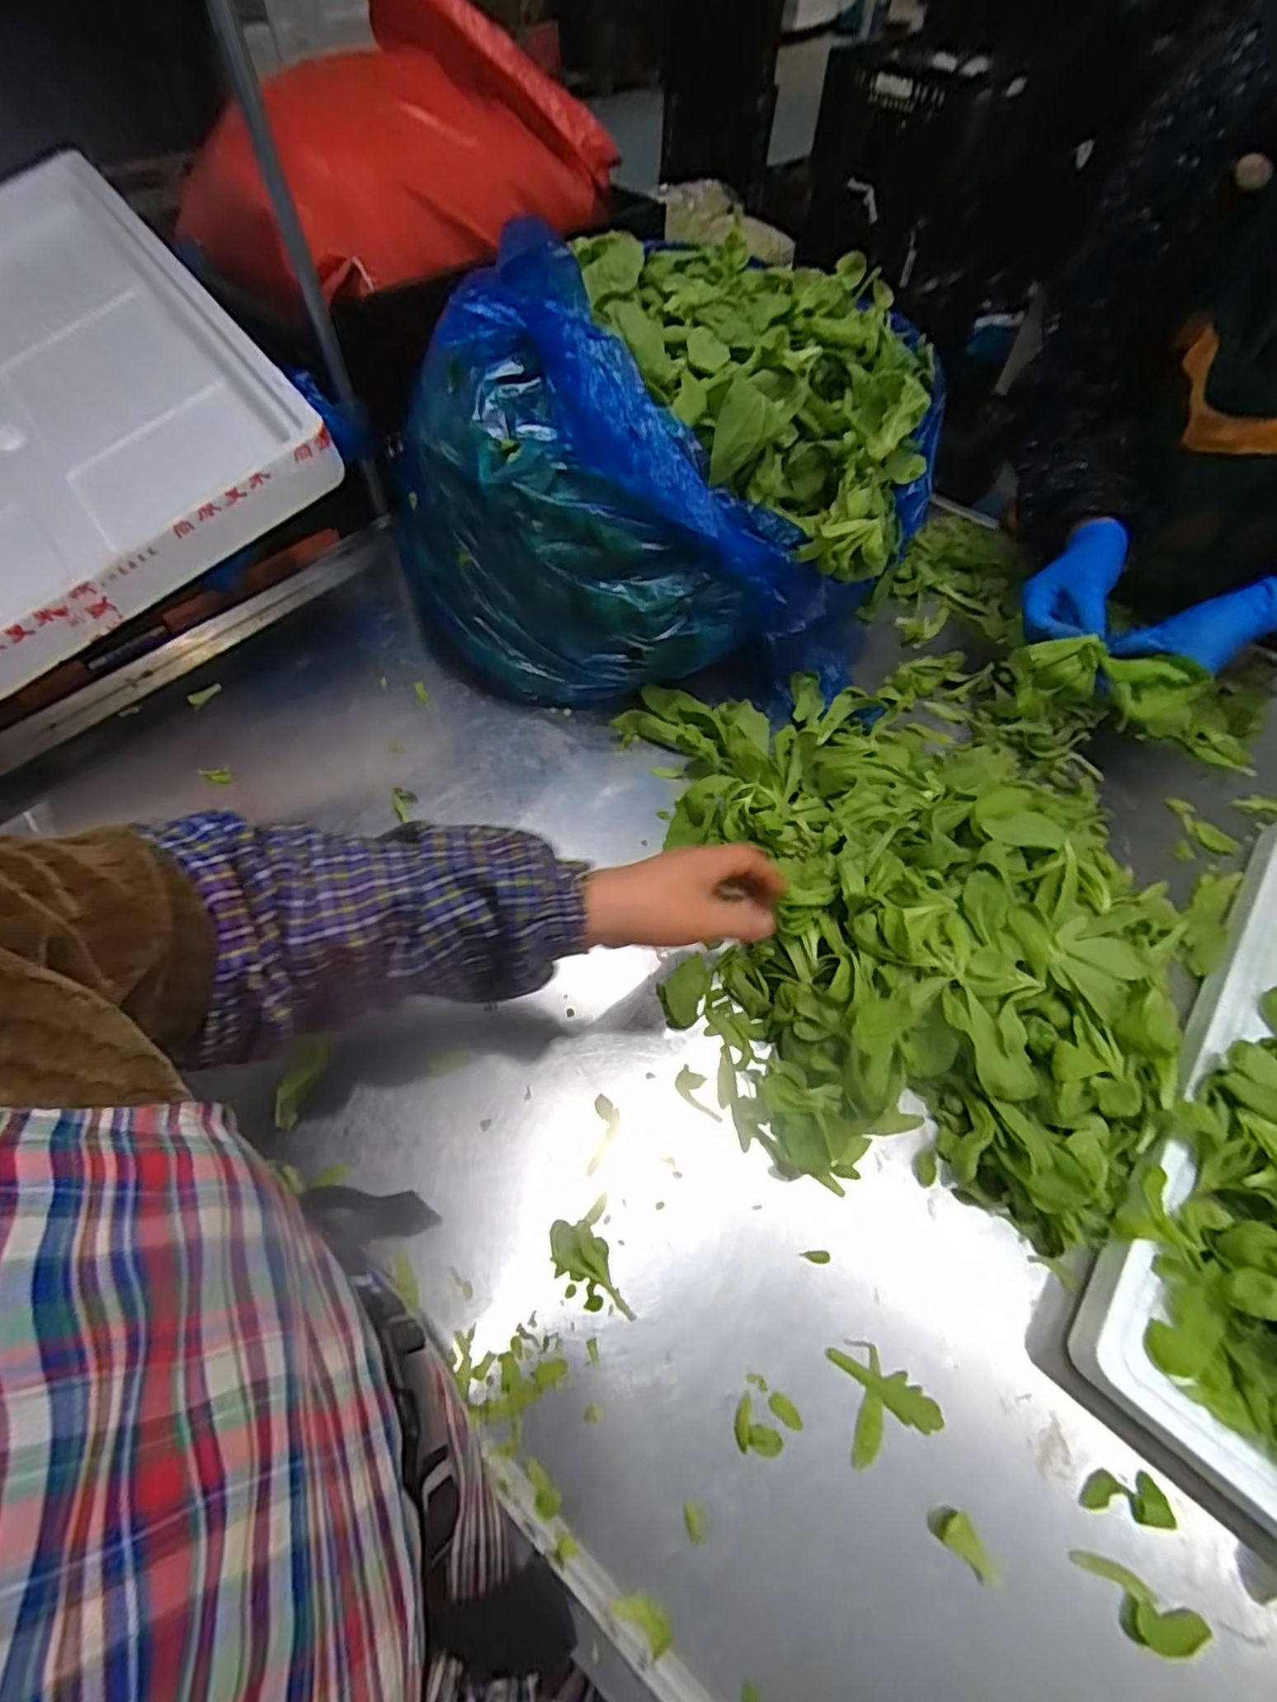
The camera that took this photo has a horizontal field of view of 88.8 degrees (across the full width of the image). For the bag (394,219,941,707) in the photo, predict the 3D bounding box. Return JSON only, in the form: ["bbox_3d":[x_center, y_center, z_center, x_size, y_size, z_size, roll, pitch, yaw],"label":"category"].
[{"bbox_3d":[0.039,-0.369,0.661,0.425,0.297,0.460,30,62,15],"label":"bag"}]

